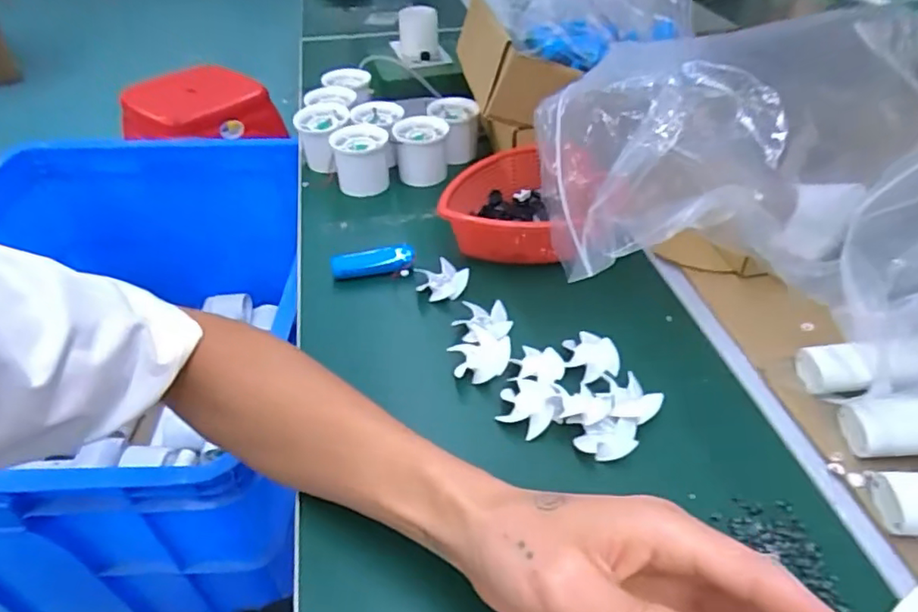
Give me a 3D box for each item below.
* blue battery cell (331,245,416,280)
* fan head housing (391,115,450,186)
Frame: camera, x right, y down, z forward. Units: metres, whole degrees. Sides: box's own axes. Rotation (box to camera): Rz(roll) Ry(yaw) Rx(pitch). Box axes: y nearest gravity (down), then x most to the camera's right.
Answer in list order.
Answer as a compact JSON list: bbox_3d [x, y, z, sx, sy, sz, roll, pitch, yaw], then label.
[{"bbox_3d":[-0.073,-0.037,0.508,0.069,0.023,0.021,-9,42,-10],"label":"blue battery cell"},{"bbox_3d":[-0.038,-0.160,0.624,0.054,0.053,0.050,1,41,2],"label":"fan head housing"}]

